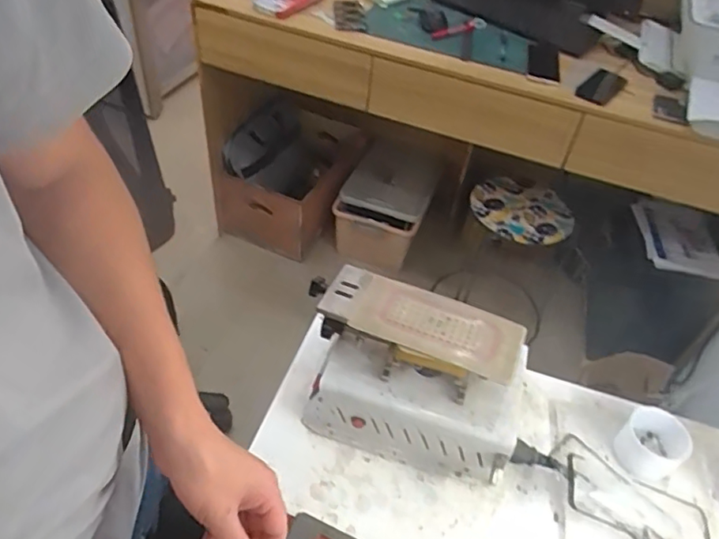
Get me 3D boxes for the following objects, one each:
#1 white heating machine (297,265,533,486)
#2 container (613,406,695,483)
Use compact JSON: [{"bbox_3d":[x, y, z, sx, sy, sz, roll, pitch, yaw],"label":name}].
[{"bbox_3d":[0.055,0.115,0.617,0.244,0.158,0.126,19,47,12],"label":"white heating machine"},{"bbox_3d":[0.331,0.201,0.639,0.069,0.042,0.075,3,46,-3],"label":"container"}]

